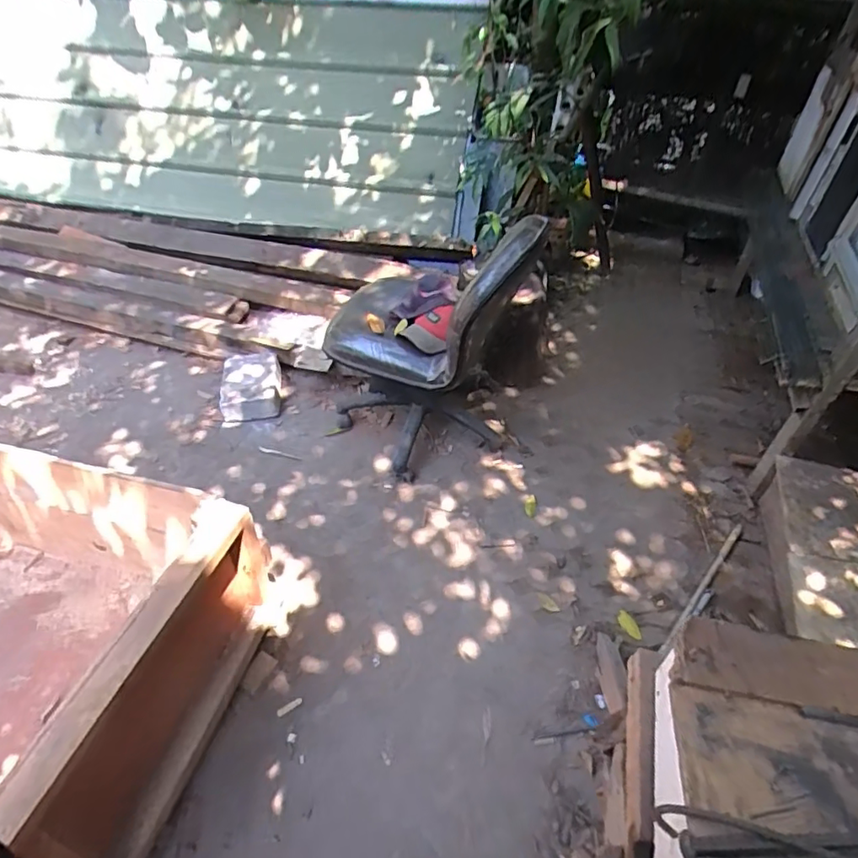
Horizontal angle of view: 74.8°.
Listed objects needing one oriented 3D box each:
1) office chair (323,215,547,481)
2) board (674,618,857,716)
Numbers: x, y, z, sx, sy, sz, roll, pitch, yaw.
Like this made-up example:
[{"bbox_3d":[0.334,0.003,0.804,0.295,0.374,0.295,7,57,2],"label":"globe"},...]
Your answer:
[{"bbox_3d":[-0.035,-0.263,1.744,0.636,0.751,0.480,14,45,14],"label":"office chair"},{"bbox_3d":[0.505,0.285,0.620,0.456,0.012,0.083,11,45,4],"label":"board"}]

